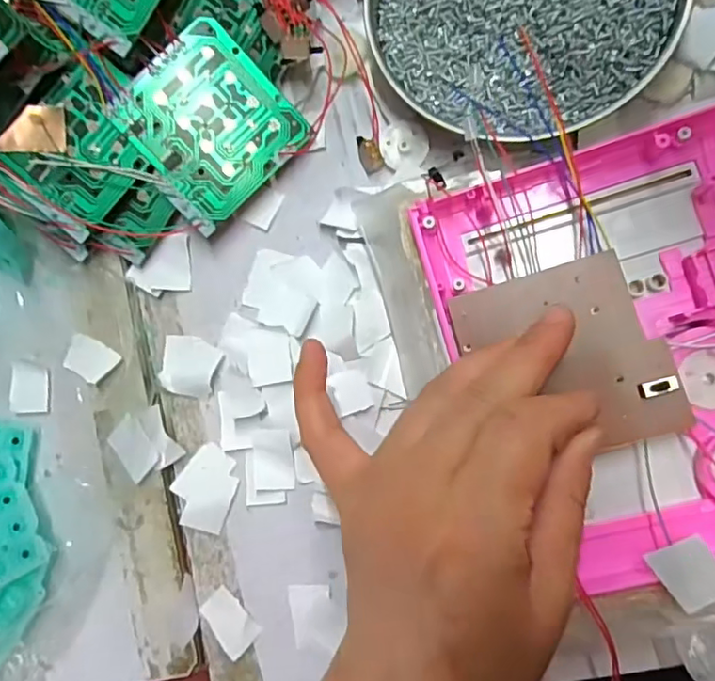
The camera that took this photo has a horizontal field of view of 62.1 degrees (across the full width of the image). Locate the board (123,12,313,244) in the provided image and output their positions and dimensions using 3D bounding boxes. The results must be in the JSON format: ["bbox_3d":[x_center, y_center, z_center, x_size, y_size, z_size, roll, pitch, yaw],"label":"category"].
[{"bbox_3d":[-0.071,-0.101,0.282,0.072,0.004,0.071,-44,103,-1],"label":"board"}]

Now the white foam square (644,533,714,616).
[{"bbox_3d":[0.118,0.083,0.209,0.020,0.004,0.029,-36,99,15],"label":"white foam square"}]

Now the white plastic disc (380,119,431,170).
[{"bbox_3d":[0.022,-0.093,0.283,0.023,0.004,0.023,0,88,10],"label":"white plastic disc"}]

